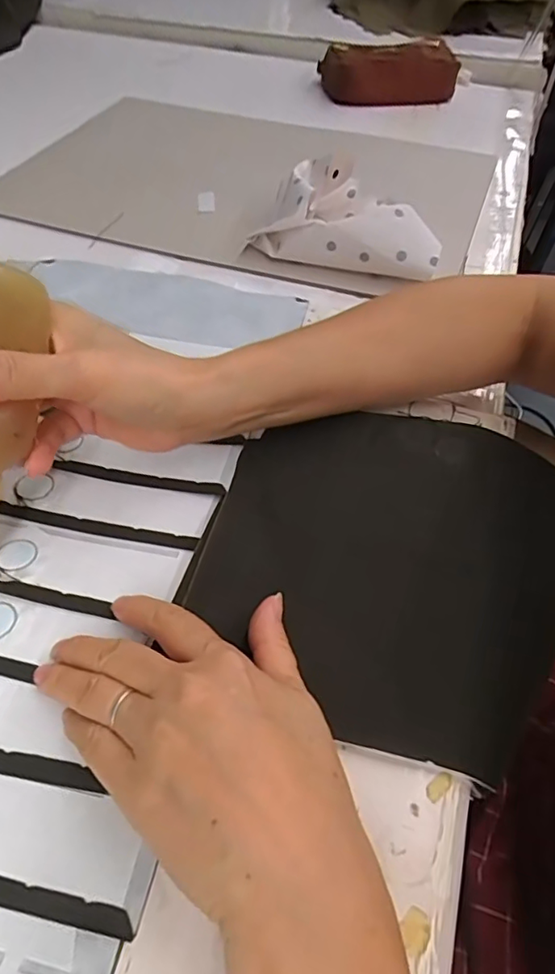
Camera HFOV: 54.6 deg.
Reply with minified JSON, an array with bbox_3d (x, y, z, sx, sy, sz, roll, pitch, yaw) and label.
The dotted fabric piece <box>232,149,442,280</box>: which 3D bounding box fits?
[{"bbox_3d":[0.075,-0.274,0.555,0.188,0.071,0.113,17,54,11],"label":"dotted fabric piece"}]

